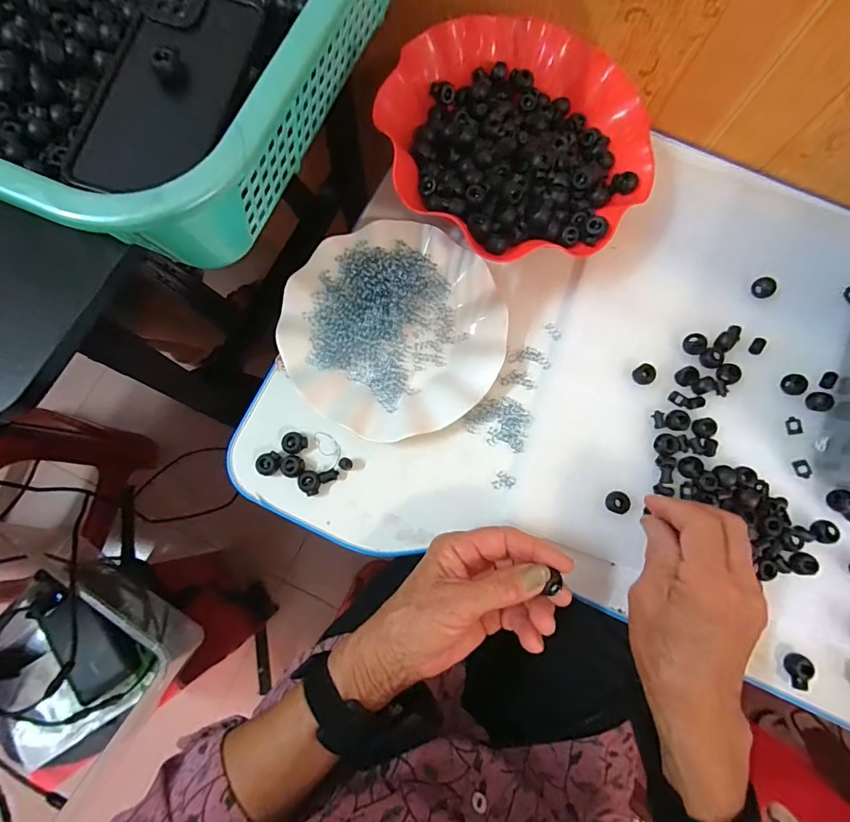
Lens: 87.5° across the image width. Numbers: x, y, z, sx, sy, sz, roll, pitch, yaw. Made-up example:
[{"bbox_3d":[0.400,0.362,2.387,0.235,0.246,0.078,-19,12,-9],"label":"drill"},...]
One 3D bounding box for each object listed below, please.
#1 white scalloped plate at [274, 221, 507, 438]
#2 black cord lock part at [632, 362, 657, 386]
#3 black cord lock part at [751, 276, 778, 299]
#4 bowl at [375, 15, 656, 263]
[{"bbox_3d":[-0.026,-0.070,0.372,0.177,0.020,0.180,0,78,-2],"label":"white scalloped plate"},{"bbox_3d":[0.184,-0.030,0.373,0.017,0.010,0.017,0,78,-2],"label":"black cord lock part"},{"bbox_3d":[0.298,-0.108,0.389,0.016,0.012,0.018,-31,82,-6],"label":"black cord lock part"},{"bbox_3d":[0.077,-0.227,0.383,0.211,0.062,0.216,0,78,-2],"label":"bowl"}]

